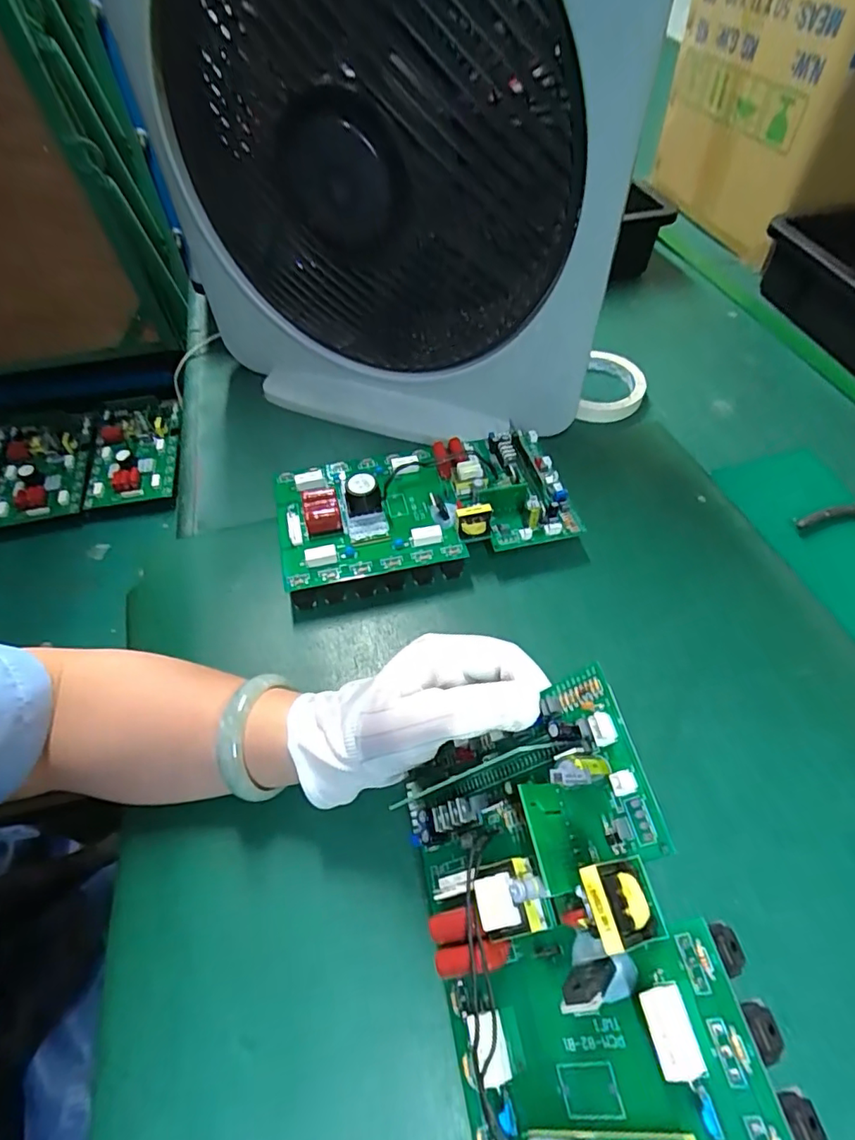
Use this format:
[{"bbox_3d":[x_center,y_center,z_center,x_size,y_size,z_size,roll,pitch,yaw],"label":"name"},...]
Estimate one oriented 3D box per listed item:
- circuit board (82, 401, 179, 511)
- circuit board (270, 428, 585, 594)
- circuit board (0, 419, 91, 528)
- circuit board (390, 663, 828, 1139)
[{"bbox_3d":[-0.464,-0.192,0.873,0.140,0.031,0.216,-12,54,-7],"label":"circuit board"},{"bbox_3d":[-0.005,-0.055,0.455,0.234,0.054,0.128,-11,54,-7],"label":"circuit board"},{"bbox_3d":[-0.597,-0.163,0.852,0.143,0.028,0.221,-19,55,-12],"label":"circuit board"},{"bbox_3d":[0.050,0.163,0.198,0.127,0.041,0.218,-37,52,30],"label":"circuit board"}]

